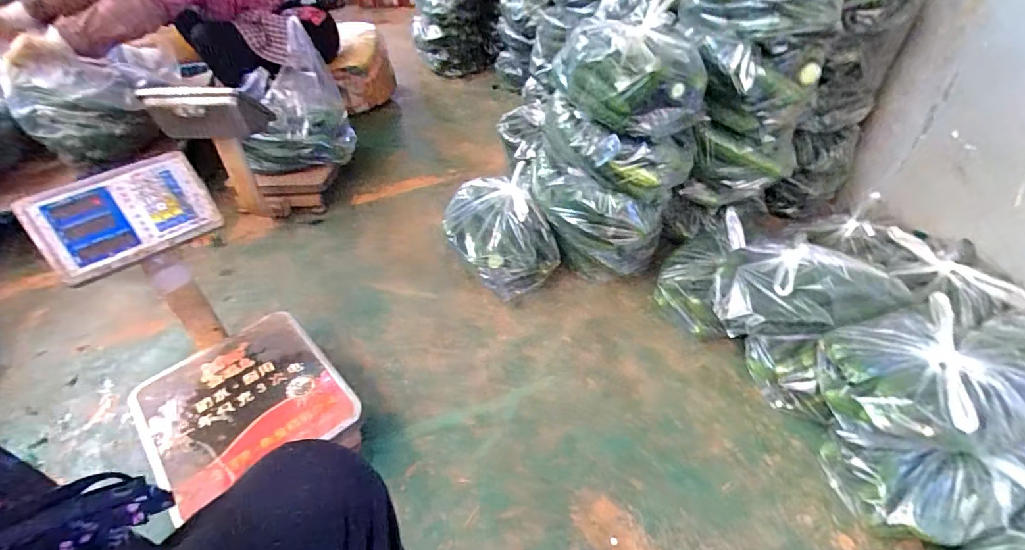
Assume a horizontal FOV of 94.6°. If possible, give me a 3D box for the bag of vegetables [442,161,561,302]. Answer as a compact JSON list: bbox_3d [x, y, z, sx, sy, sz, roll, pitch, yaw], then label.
[{"bbox_3d":[-0.040,-0.110,1.180,0.253,0.167,0.320,-11,45,-11],"label":"bag of vegetables"}]

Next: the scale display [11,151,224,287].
[{"bbox_3d":[-0.620,-0.095,0.761,0.239,0.144,0.037,-34,15,-31],"label":"scale display"}]

